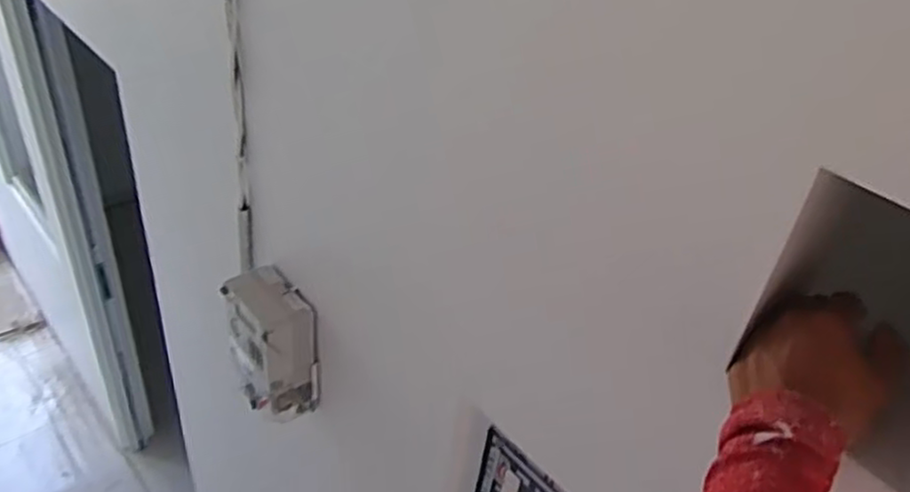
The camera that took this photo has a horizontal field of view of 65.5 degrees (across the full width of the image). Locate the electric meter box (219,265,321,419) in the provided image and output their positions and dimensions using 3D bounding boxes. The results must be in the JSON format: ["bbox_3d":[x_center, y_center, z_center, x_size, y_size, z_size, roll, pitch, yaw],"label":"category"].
[{"bbox_3d":[-0.289,0.163,1.114,0.104,0.219,0.136,-23,47,-34],"label":"electric meter box"}]

